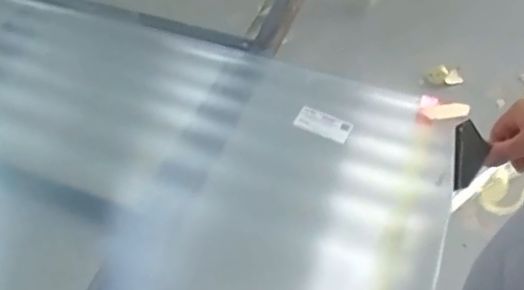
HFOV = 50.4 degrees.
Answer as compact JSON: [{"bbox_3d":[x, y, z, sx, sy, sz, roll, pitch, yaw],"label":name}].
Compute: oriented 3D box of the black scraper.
[{"bbox_3d":[0.244,0.014,0.658,0.037,0.090,0.009,13,32,35],"label":"black scraper"}]

